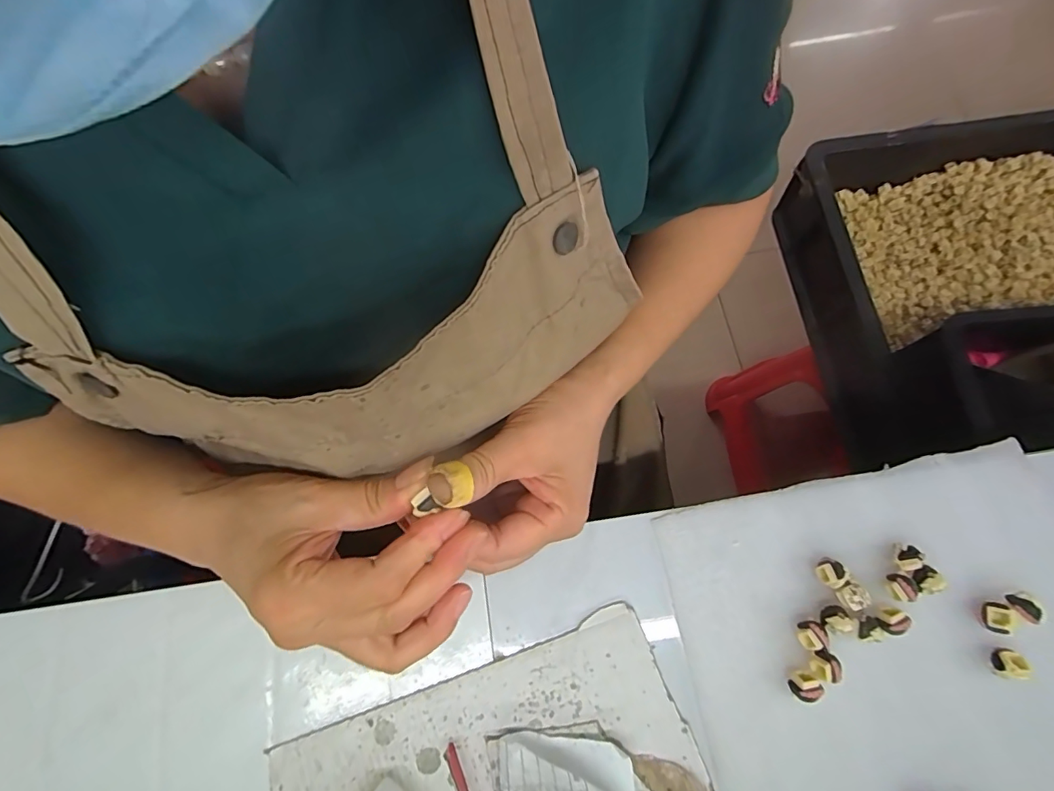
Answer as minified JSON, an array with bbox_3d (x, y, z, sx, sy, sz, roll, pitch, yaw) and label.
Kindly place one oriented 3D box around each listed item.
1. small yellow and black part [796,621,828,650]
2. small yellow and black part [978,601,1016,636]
[{"bbox_3d":[0.166,0.140,0.282,0.014,0.014,0.015,-15,75,-3],"label":"small yellow and black part"},{"bbox_3d":[0.273,0.129,0.278,0.012,0.010,0.017,10,75,4],"label":"small yellow and black part"}]

